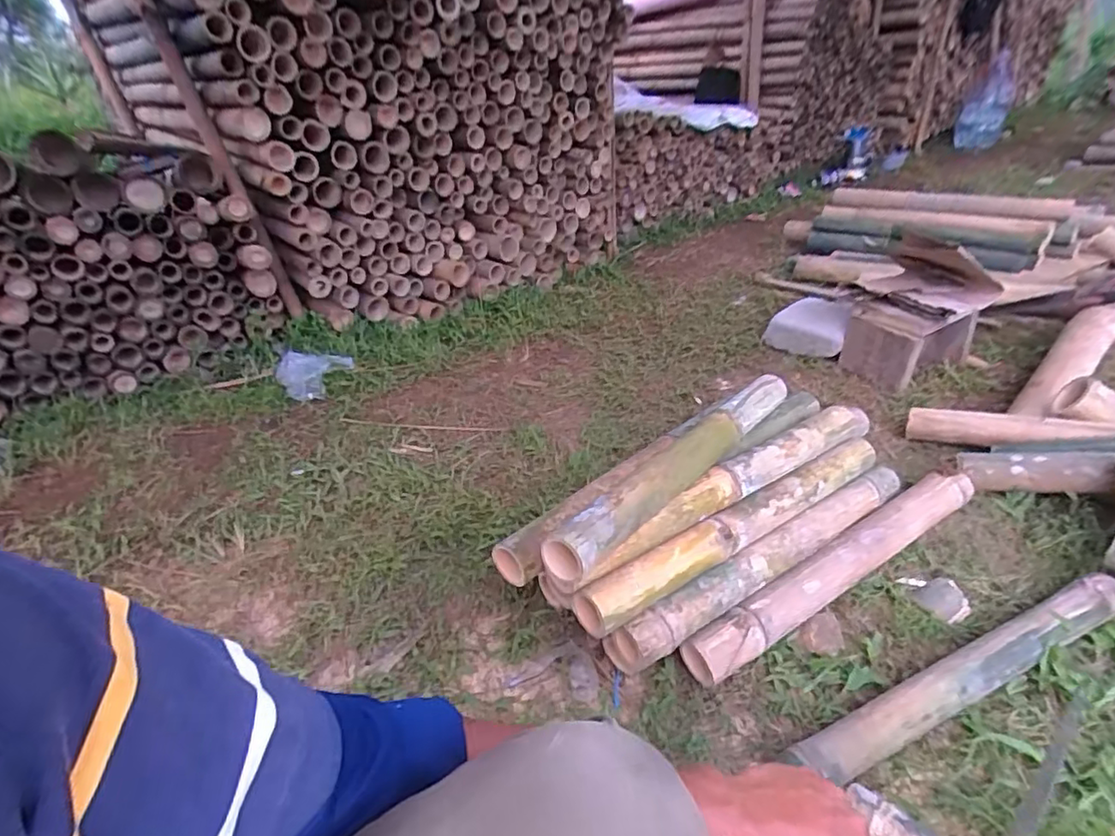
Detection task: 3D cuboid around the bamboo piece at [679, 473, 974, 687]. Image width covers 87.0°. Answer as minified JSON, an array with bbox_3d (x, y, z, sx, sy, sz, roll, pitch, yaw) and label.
[{"bbox_3d":[0.434,0.223,0.894,0.615,0.067,0.059,-20,34,-26],"label":"bamboo piece"}]

